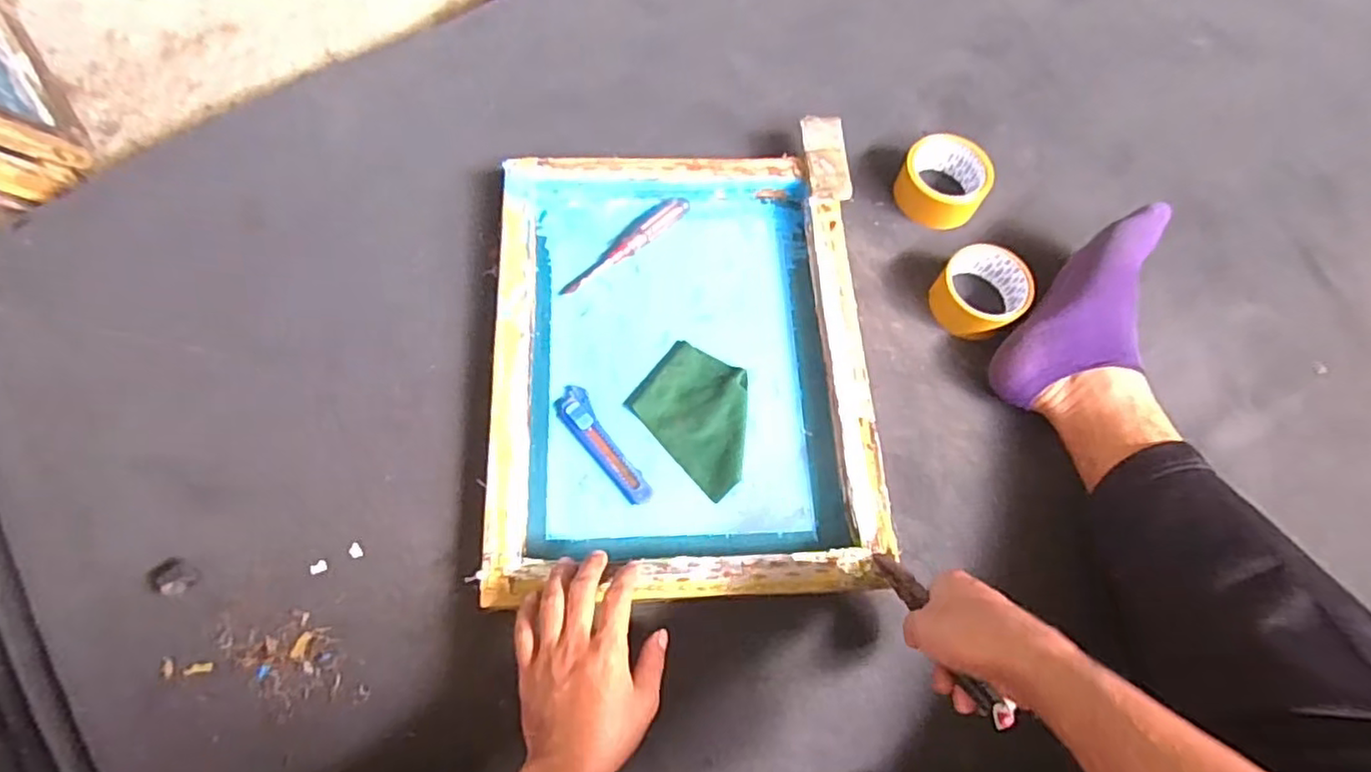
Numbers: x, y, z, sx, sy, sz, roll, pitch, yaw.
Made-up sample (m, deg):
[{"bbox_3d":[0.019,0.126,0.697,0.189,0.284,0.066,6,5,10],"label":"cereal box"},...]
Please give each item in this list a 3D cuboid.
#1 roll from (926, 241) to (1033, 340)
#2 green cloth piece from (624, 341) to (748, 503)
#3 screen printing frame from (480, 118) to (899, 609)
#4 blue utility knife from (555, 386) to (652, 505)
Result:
[{"bbox_3d":[0.307,-0.098,0.687,0.090,0.039,0.098,35,72,11],"label":"roll"},{"bbox_3d":[0.018,0.026,0.645,0.104,0.009,0.136,-40,75,-15],"label":"green cloth piece"},{"bbox_3d":[-0.003,-0.030,0.651,0.352,0.042,0.446,-1,69,-2],"label":"screen printing frame"},{"bbox_3d":[-0.080,0.057,0.635,0.030,0.008,0.131,-33,73,-13],"label":"blue utility knife"}]

